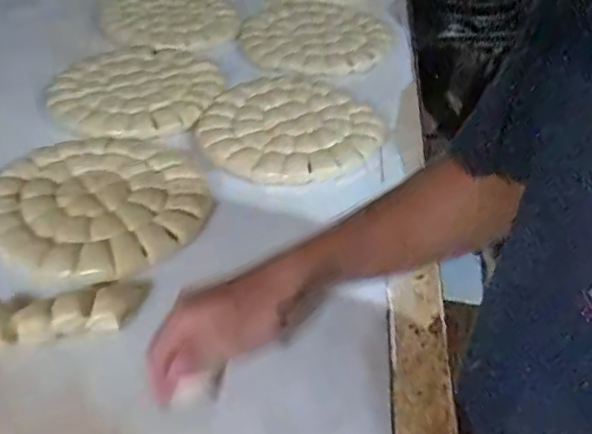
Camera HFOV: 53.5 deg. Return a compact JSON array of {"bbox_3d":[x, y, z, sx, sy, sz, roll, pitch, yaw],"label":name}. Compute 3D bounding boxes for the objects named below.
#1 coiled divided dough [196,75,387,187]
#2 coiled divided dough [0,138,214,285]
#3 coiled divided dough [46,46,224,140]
[{"bbox_3d":[-0.010,-0.149,0.941,0.278,0.027,0.279,-5,42,-7],"label":"coiled divided dough"},{"bbox_3d":[-0.262,-0.023,0.786,0.267,0.040,0.267,1,42,-1],"label":"coiled divided dough"},{"bbox_3d":[-0.273,-0.231,1.024,0.260,0.029,0.293,9,42,8],"label":"coiled divided dough"}]

